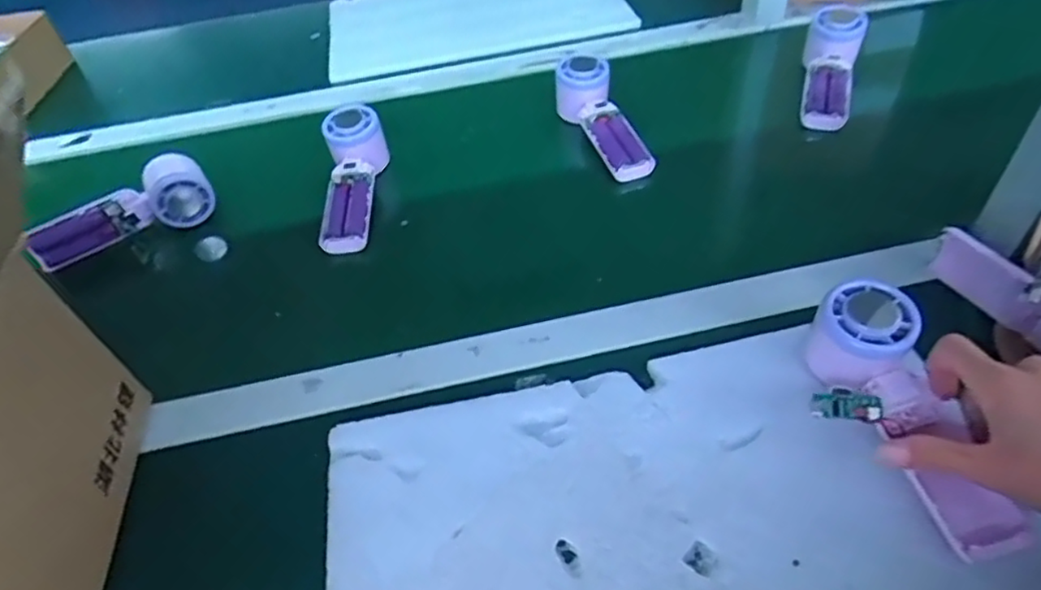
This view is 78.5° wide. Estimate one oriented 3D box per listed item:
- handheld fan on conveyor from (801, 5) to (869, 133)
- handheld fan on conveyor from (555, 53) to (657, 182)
[{"bbox_3d":[0.334,-0.249,0.688,0.056,0.069,0.167,16,53,18],"label":"handheld fan on conveyor"},{"bbox_3d":[0.085,-0.177,0.650,0.047,0.052,0.156,-20,66,-14],"label":"handheld fan on conveyor"}]

